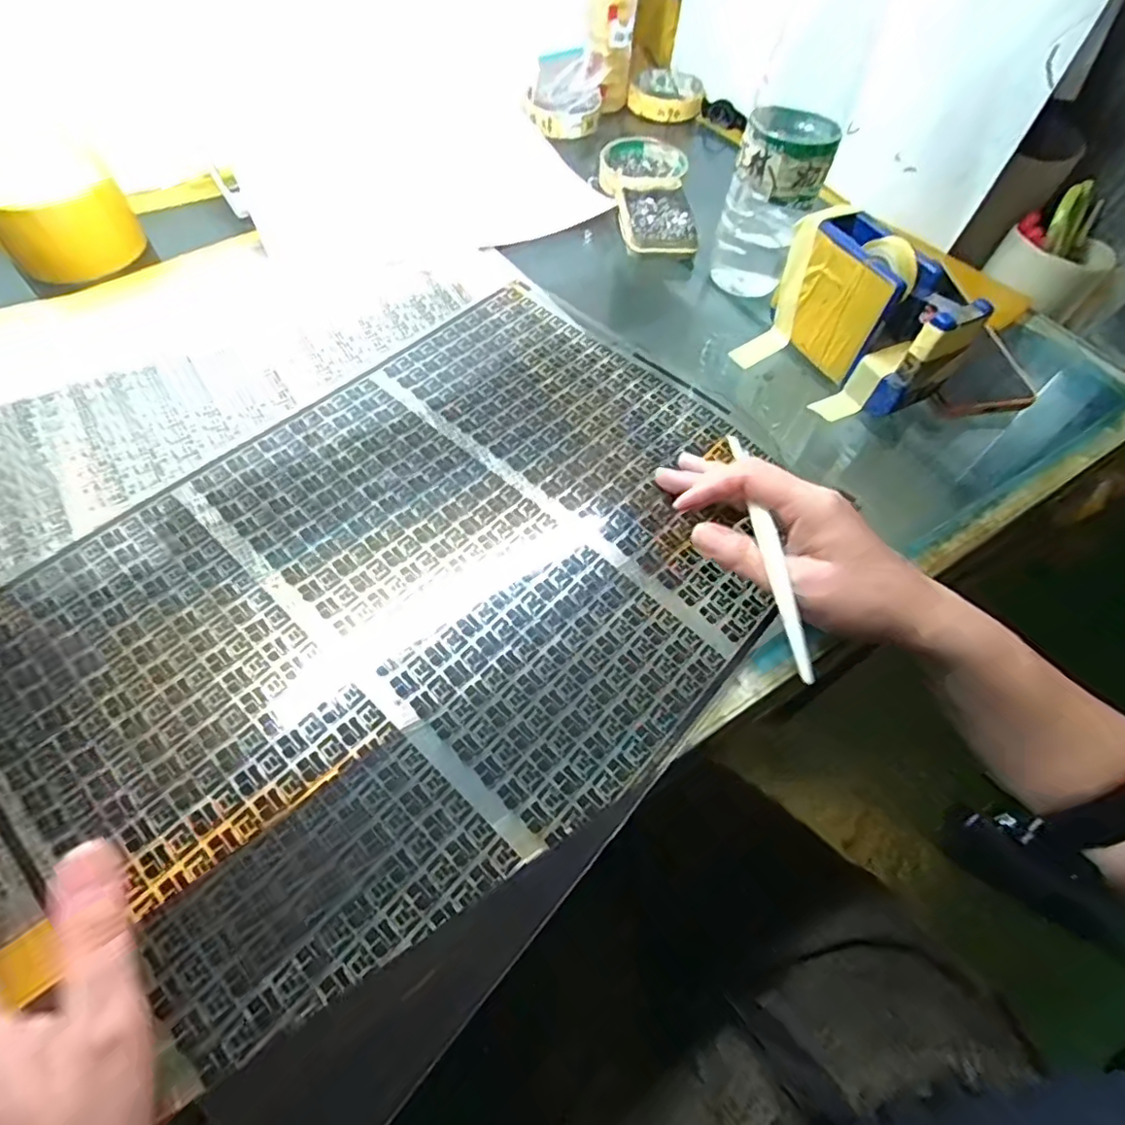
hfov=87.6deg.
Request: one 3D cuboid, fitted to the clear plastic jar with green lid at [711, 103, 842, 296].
[{"bbox_3d":[0.156,-0.275,0.444,0.061,0.106,0.063,16,59,6],"label":"clear plastic jar with green lid"}]

